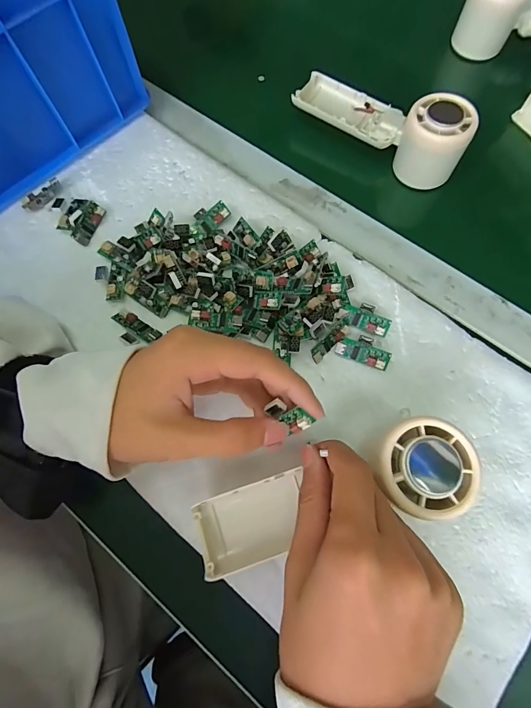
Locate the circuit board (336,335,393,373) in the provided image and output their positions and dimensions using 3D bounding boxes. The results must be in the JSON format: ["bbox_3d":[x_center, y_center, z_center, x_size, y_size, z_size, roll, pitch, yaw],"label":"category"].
[{"bbox_3d":[0.075,-0.003,0.268,0.039,0.010,0.020,24,73,8],"label":"circuit board"}]

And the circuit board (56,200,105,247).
[{"bbox_3d":[-0.161,-0.117,0.307,0.032,0.013,0.041,18,72,6],"label":"circuit board"}]

